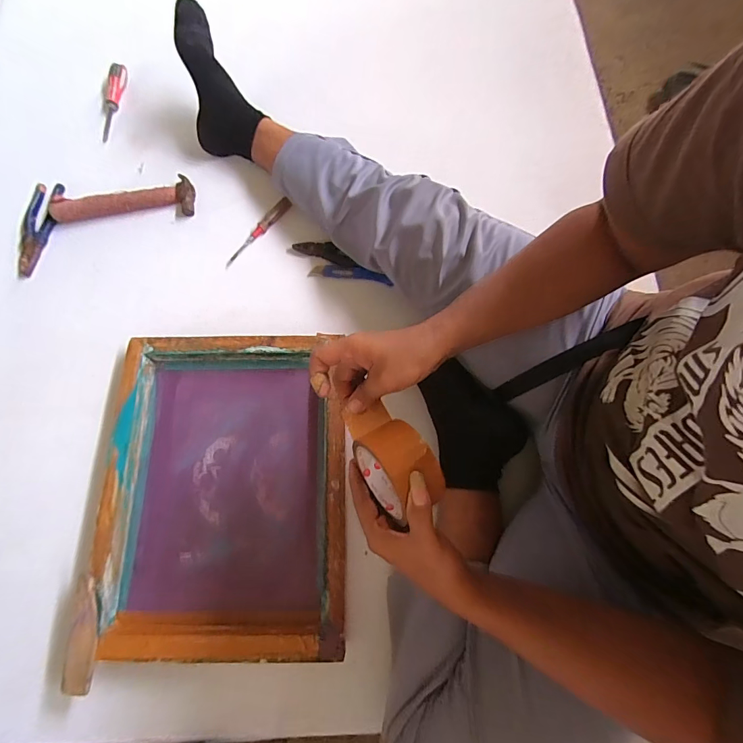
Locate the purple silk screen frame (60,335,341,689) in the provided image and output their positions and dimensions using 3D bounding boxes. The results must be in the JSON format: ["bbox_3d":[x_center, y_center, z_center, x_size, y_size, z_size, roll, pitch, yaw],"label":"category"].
[{"bbox_3d":[-0.223,0.169,0.600,0.363,0.055,0.470,-2,76,-1],"label":"purple silk screen frame"}]

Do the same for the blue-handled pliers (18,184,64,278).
[{"bbox_3d":[-0.638,-0.282,0.751,0.059,0.025,0.206,-2,76,-1],"label":"blue-handled pliers"}]

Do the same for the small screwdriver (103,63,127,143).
[{"bbox_3d":[-0.552,-0.572,0.829,0.034,0.022,0.173,11,89,2],"label":"small screwdriver"}]

